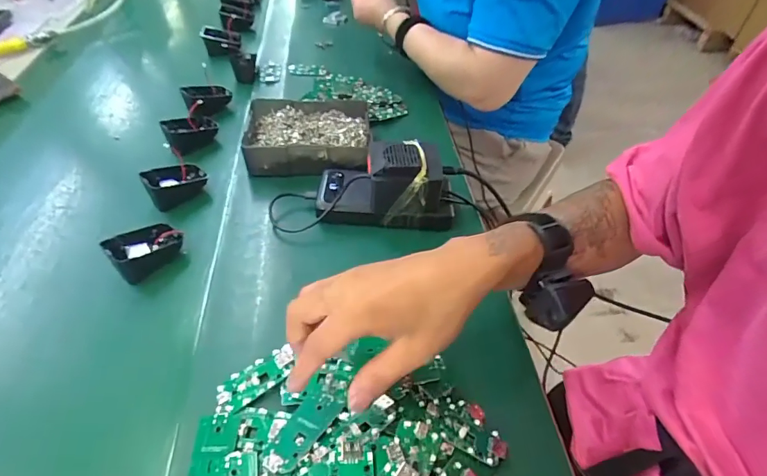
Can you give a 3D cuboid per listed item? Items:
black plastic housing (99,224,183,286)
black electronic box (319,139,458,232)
[{"bbox_3d":[-0.244,0.014,0.448,0.066,0.046,0.044,-34,56,-27],"label":"black plastic housing"},{"bbox_3d":[0.001,-0.062,0.486,0.149,0.092,0.072,-1,47,-1],"label":"black electronic box"}]

